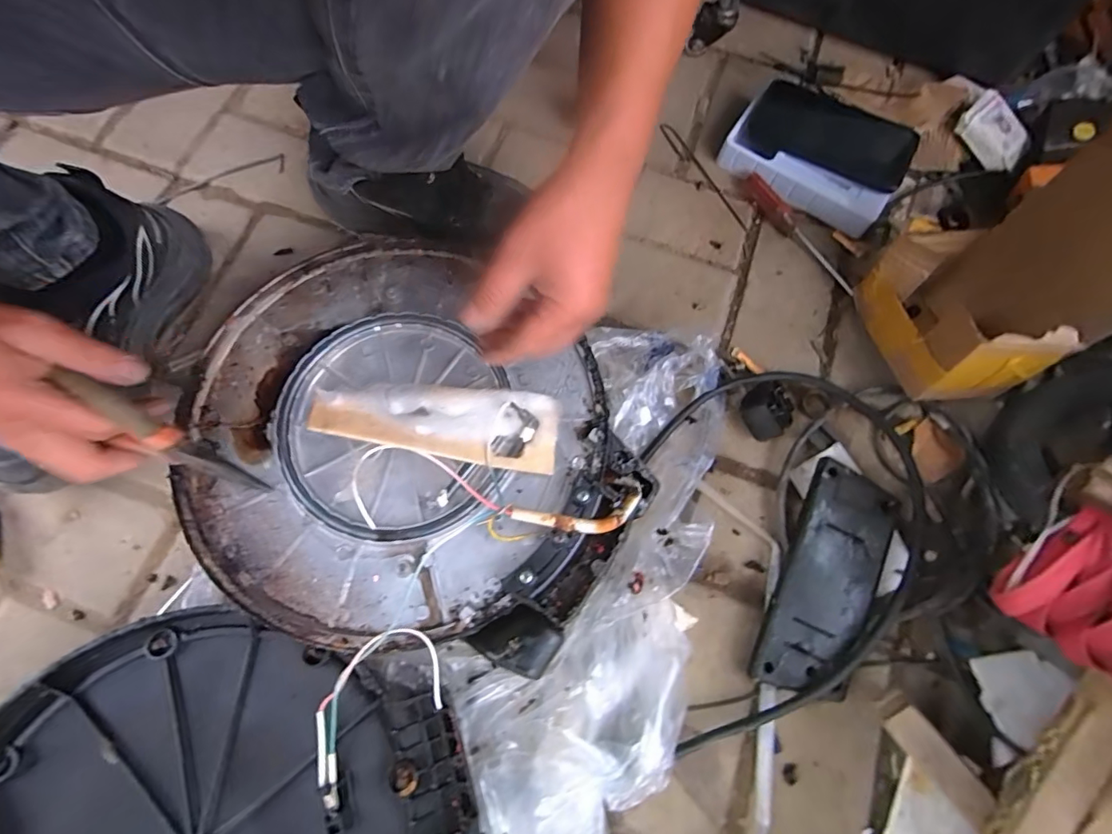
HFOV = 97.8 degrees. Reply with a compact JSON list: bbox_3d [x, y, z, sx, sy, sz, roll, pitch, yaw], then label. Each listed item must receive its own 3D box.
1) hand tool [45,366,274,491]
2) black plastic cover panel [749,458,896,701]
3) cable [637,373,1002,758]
[{"bbox_3d":[-0.244,0.016,0.307,0.125,0.023,0.019,36,73,-13],"label":"hand tool"},{"bbox_3d":[0.220,0.132,0.393,0.069,0.032,0.179,24,73,6],"label":"black plastic cover panel"},{"bbox_3d":[0.238,0.094,0.402,0.291,0.040,0.271,-7,72,-4],"label":"cable"}]

